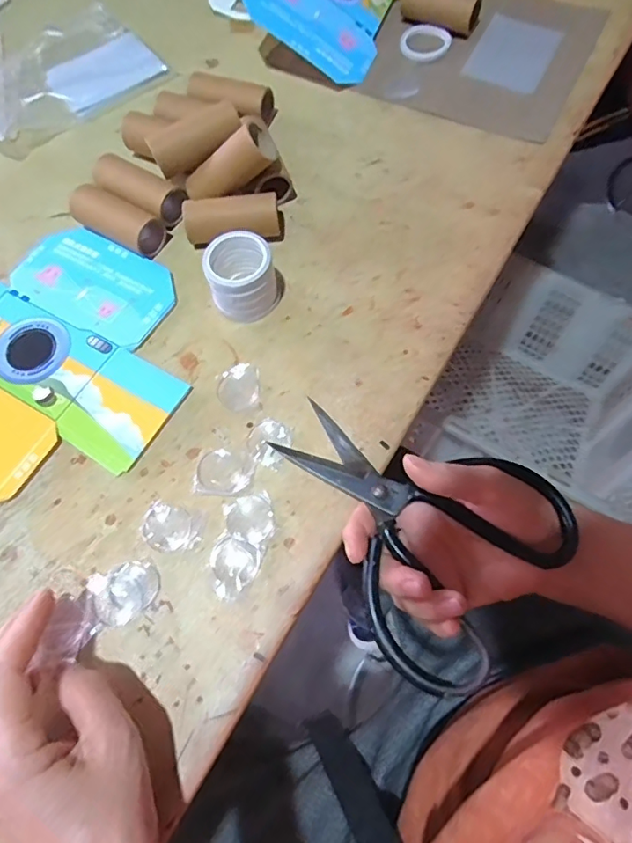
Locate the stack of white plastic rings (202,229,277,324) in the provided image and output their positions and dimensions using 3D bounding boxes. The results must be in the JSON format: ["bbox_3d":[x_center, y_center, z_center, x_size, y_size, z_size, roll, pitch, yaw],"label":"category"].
[{"bbox_3d":[-0.053,-0.103,0.378,0.047,0.051,0.042,-12,68,-3],"label":"stack of white plastic rings"}]

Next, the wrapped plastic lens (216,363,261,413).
[{"bbox_3d":[-0.055,-0.025,0.370,0.031,0.004,0.037,-6,67,0],"label":"wrapped plastic lens"}]

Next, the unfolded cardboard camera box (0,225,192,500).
[{"bbox_3d":[-0.257,-0.076,0.397,0.343,0.007,0.216,28,71,13],"label":"unfolded cardboard camera box"}]

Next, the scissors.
[{"bbox_3d":[0.054,0.057,0.318,0.166,0.021,0.135,39,74,16],"label":"scissors"}]

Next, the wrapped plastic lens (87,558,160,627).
[{"bbox_3d":[-0.117,0.103,0.317,0.040,0.004,0.034,-25,69,-8],"label":"wrapped plastic lens"}]

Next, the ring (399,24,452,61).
[{"bbox_3d":[0.106,-0.369,0.506,0.048,0.007,0.051,-1,67,2],"label":"ring"}]

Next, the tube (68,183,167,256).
[{"bbox_3d":[-0.159,-0.162,0.414,0.076,0.024,0.030,29,71,13],"label":"tube"}]

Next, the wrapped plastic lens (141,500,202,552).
[{"bbox_3d":[-0.093,0.068,0.331,0.040,0.004,0.028,20,70,10],"label":"wrapped plastic lens"}]

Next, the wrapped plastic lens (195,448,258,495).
[{"bbox_3d":[-0.060,0.033,0.345,0.039,0.004,0.031,0,67,2],"label":"wrapped plastic lens"}]

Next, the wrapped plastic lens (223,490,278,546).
[{"bbox_3d":[-0.042,0.063,0.331,0.030,0.004,0.032,-16,68,-4],"label":"wrapped plastic lens"}]

